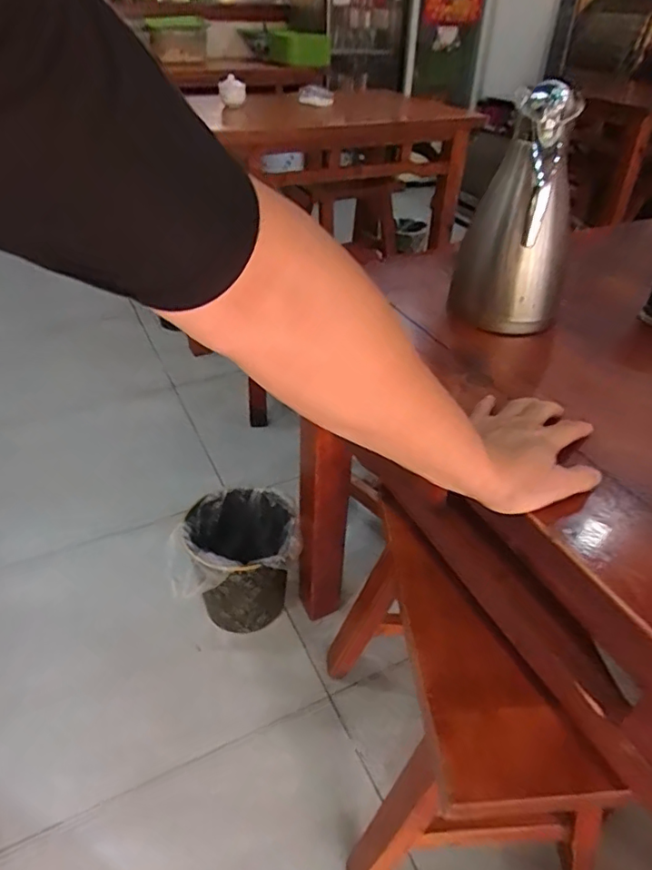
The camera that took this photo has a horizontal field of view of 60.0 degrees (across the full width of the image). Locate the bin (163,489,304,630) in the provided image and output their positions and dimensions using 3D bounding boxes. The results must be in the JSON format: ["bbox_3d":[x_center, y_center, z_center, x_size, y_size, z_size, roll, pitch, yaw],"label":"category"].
[{"bbox_3d":[-0.182,0.270,1.183,0.241,0.254,0.211,-6,39,-11],"label":"bin"}]

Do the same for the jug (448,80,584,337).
[{"bbox_3d":[0.233,-0.262,0.690,0.121,0.271,0.134,10,39,10],"label":"jug"}]

